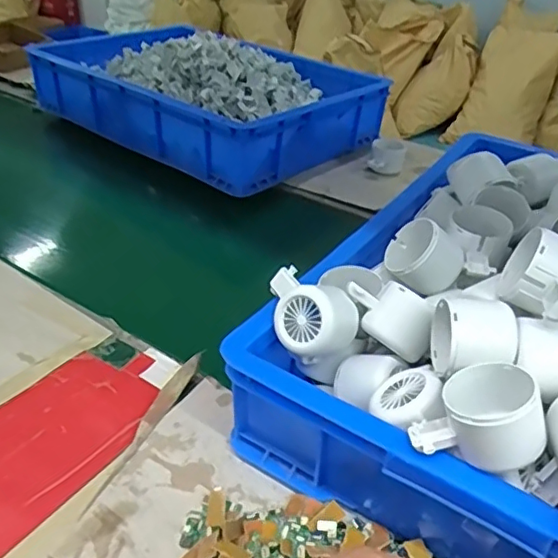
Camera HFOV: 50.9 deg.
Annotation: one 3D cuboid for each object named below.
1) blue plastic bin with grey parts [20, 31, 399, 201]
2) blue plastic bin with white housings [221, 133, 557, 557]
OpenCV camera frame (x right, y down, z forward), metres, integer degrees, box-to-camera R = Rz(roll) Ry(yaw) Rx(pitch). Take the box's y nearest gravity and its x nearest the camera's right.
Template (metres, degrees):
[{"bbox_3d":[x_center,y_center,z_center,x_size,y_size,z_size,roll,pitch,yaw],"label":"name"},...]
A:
[{"bbox_3d":[-0.154,-0.350,1.078,0.556,0.138,0.395,30,43,32],"label":"blue plastic bin with grey parts"},{"bbox_3d":[0.254,0.036,0.527,0.412,0.217,0.474,26,41,28],"label":"blue plastic bin with white housings"}]

